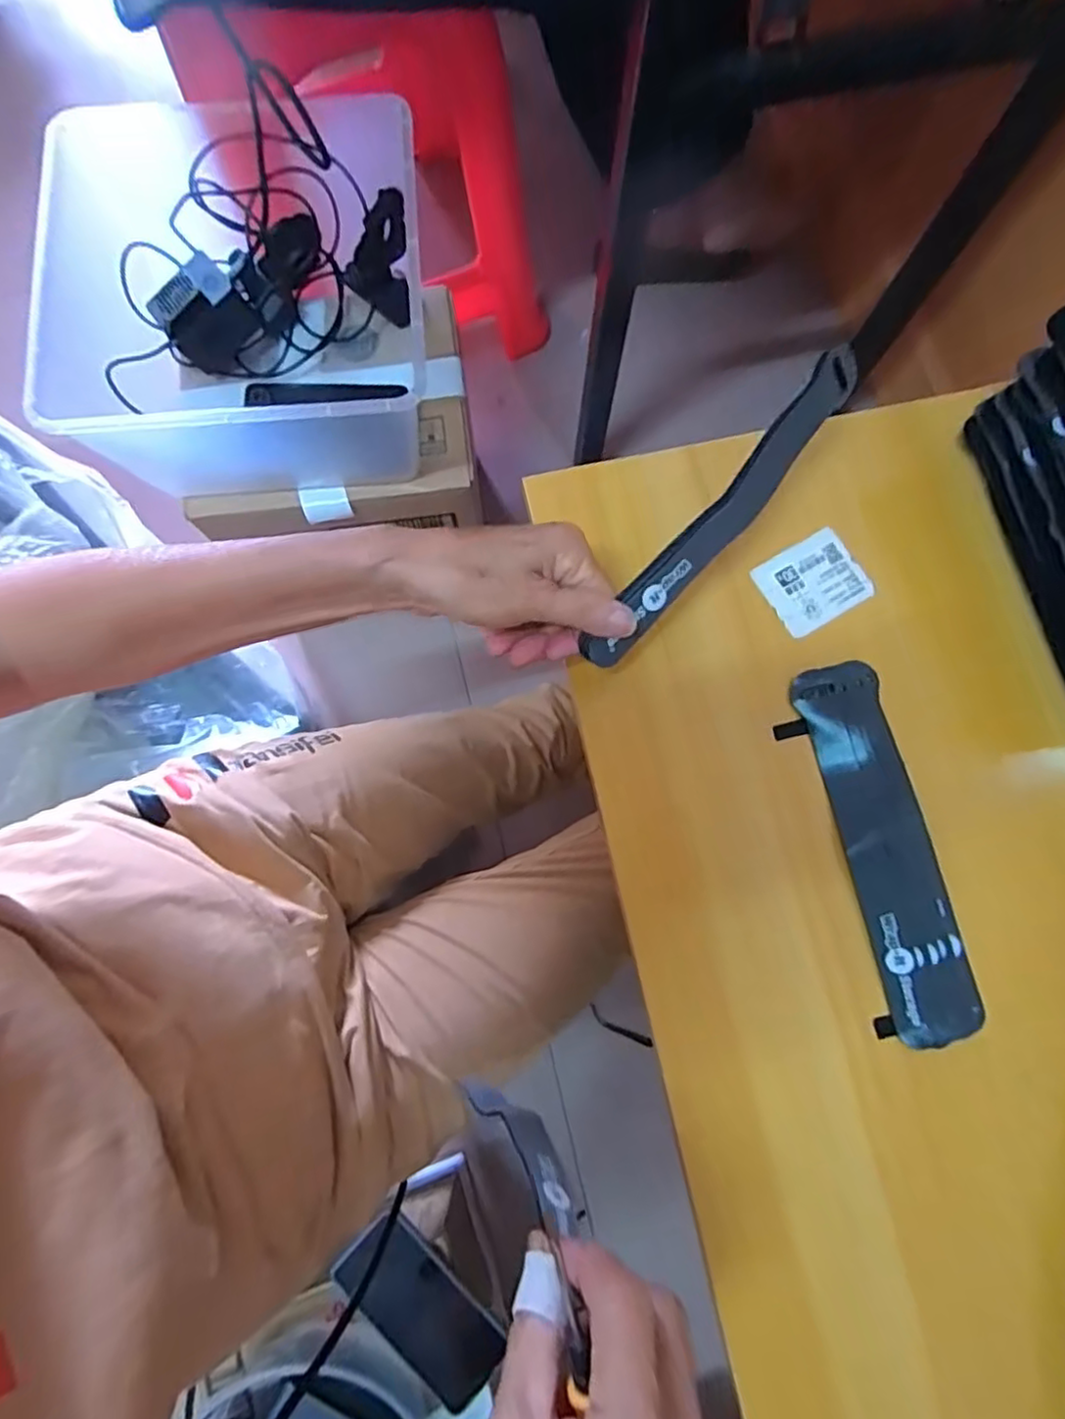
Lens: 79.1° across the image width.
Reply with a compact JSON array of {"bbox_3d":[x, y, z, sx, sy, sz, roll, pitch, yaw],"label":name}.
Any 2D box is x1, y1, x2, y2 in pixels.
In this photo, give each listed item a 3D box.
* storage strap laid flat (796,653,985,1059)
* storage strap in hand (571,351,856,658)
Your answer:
[{"bbox_3d":[0.191,0.072,0.348,0.050,0.007,0.196,-13,79,-2],"label":"storage strap laid flat"},{"bbox_3d":[0.094,-0.096,0.318,0.023,0.018,0.190,40,92,8],"label":"storage strap in hand"}]

